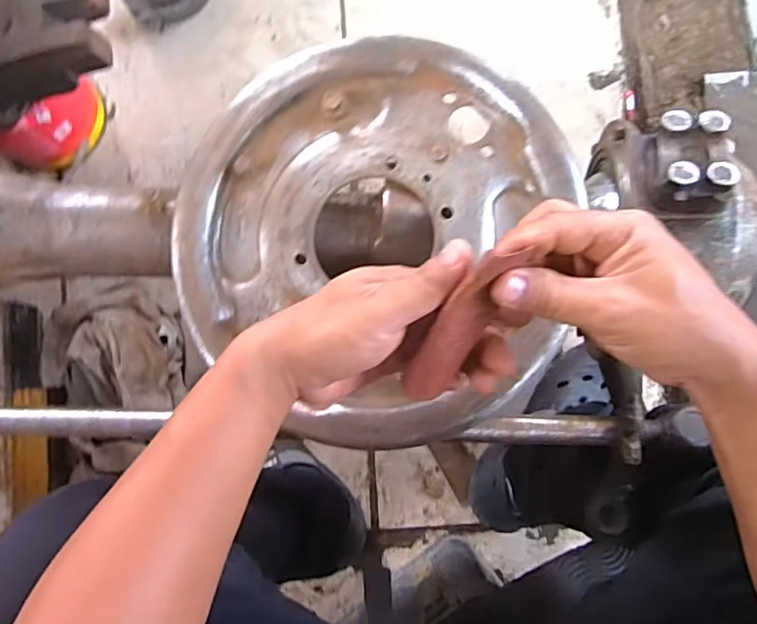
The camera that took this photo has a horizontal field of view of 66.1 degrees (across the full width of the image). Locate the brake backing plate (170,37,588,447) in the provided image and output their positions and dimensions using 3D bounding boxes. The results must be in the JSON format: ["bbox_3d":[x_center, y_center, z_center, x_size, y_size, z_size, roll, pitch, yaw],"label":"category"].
[{"bbox_3d":[-0.012,-0.058,0.430,0.287,0.047,0.290,0,86,-1],"label":"brake backing plate"}]

